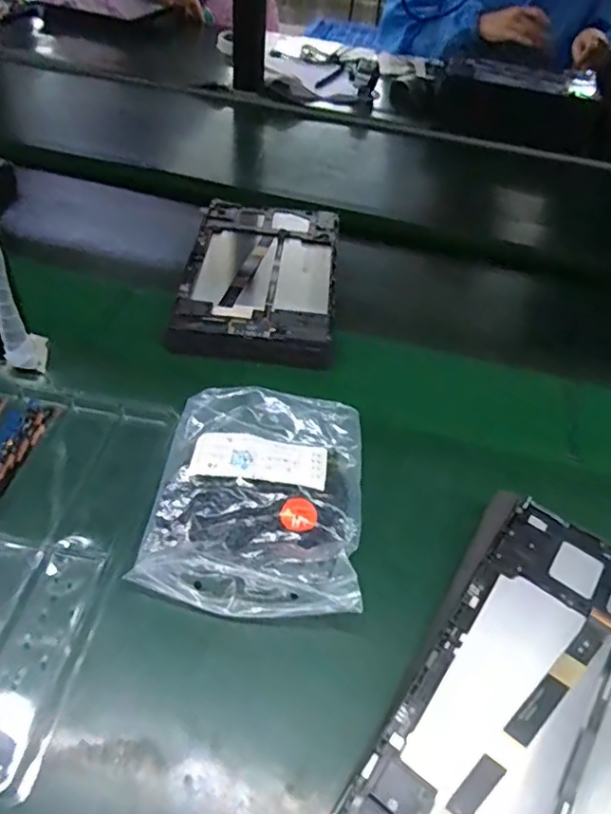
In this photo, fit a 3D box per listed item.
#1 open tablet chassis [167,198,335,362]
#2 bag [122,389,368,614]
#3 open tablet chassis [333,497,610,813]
[{"bbox_3d":[-0.045,-0.140,0.594,0.146,0.017,0.257,6,46,-1],"label":"open tablet chassis"},{"bbox_3d":[-0.033,0.058,0.407,0.141,0.025,0.168,8,46,0],"label":"bag"},{"bbox_3d":[0.139,0.167,0.313,0.143,0.007,0.240,32,52,22],"label":"open tablet chassis"}]

